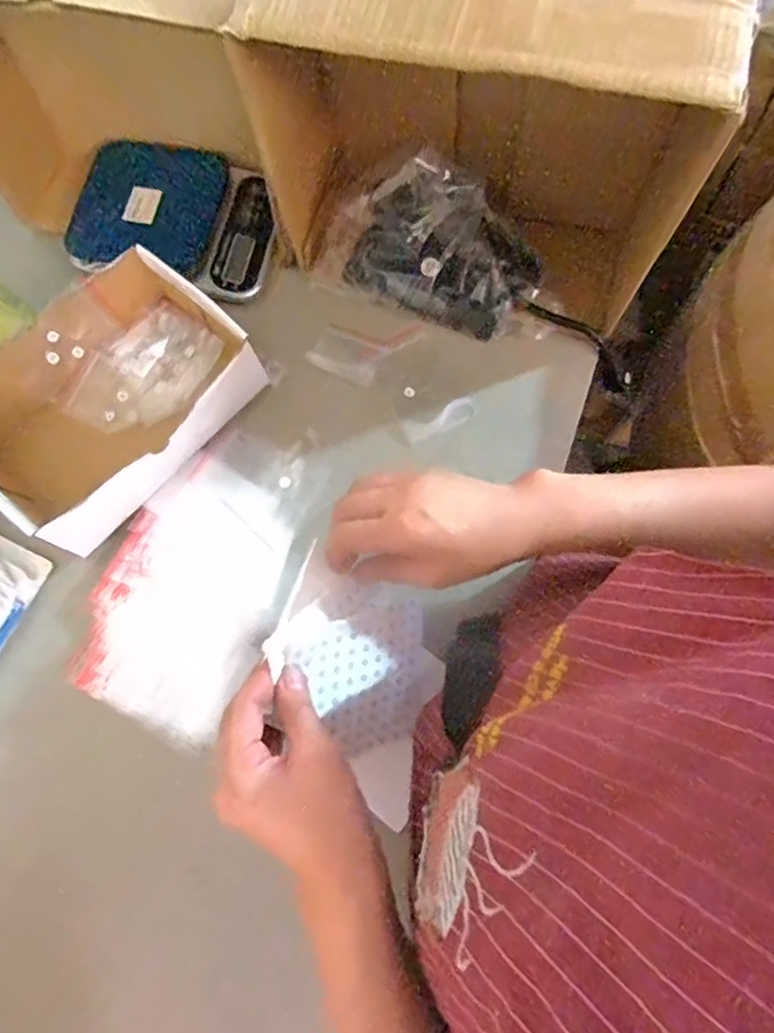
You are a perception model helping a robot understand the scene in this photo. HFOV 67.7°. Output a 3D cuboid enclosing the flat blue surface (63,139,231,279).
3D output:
[{"bbox_3d":[-0.236,-0.308,0.574,0.126,0.009,0.135,15,87,-9],"label":"flat blue surface"}]

